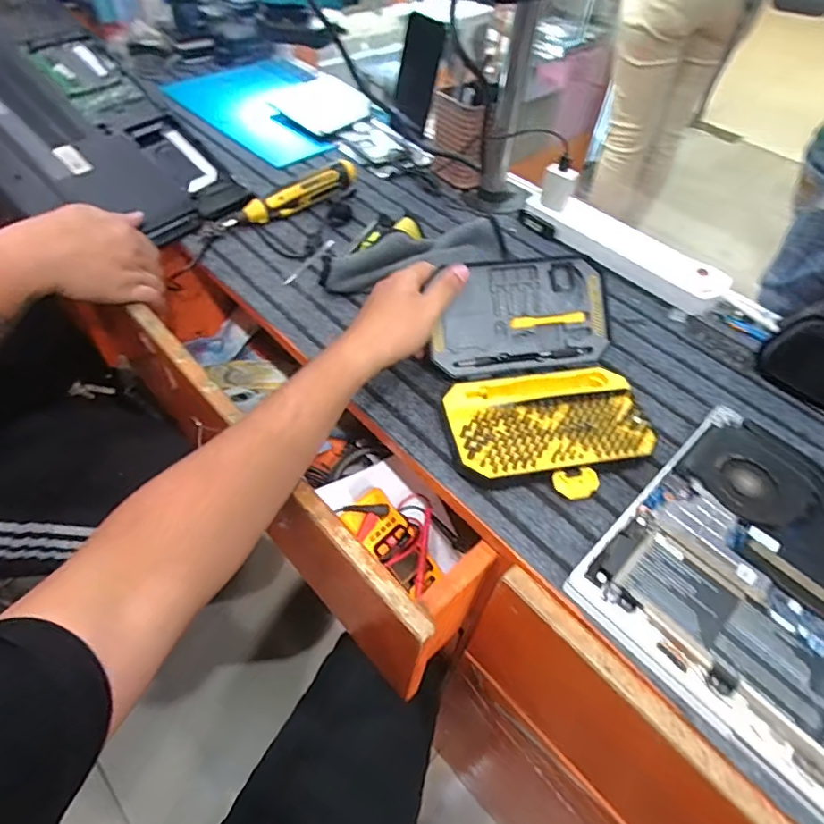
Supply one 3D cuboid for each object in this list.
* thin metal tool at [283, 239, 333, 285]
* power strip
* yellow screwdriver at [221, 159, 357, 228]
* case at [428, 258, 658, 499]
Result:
[{"bbox_3d":[-0.125,-0.184,0.639,0.008,0.008,0.096,27,53,16],"label":"thin metal tool"},{"bbox_3d":[0.263,-0.206,0.660,0.067,0.030,0.256,-33,60,-28],"label":"power strip"},{"bbox_3d":[-0.152,-0.280,0.678,0.187,0.035,0.027,-30,59,-27],"label":"yellow screwdriver"},{"bbox_3d":[0.118,-0.041,0.479,0.179,0.076,0.205,-6,51,-11],"label":"case"}]

